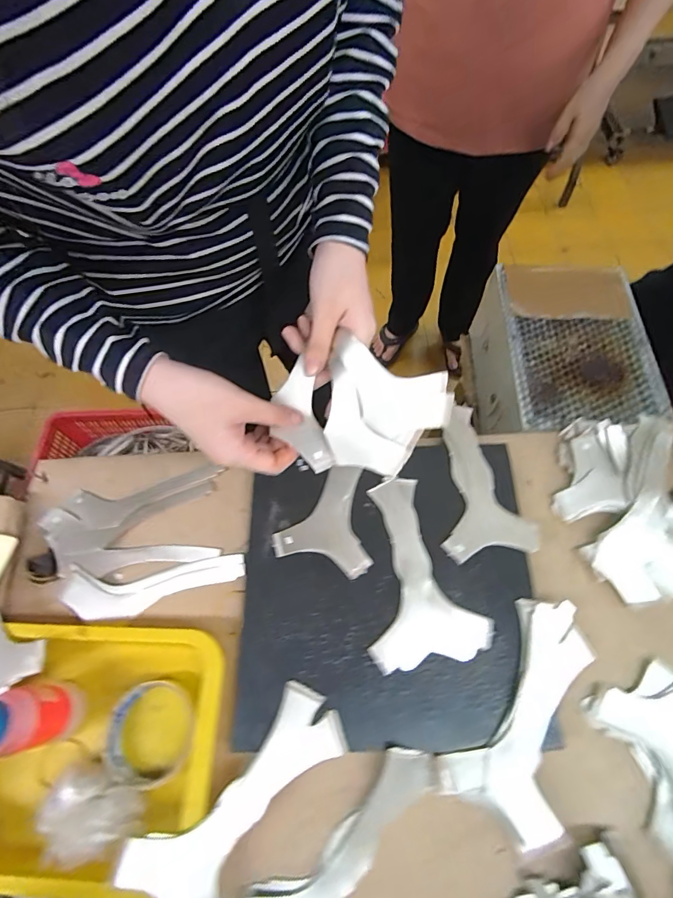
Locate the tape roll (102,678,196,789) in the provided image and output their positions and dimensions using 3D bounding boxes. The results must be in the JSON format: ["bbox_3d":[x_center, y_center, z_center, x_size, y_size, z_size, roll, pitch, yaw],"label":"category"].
[{"bbox_3d":[-0.174,0.266,0.395,0.083,0.029,0.084,-1,63,2],"label":"tape roll"}]

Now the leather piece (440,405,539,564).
[{"bbox_3d":[0.172,0.035,0.481,0.094,0.006,0.183,4,64,7],"label":"leather piece"}]

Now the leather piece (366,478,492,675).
[{"bbox_3d":[0.081,0.121,0.446,0.111,0.009,0.188,-9,63,-2],"label":"leather piece"}]

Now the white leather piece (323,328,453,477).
[{"bbox_3d":[0.040,-0.030,0.368,0.108,0.012,0.101,17,93,-20],"label":"white leather piece"}]

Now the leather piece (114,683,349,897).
[{"bbox_3d":[-0.077,0.295,0.355,0.086,0.020,0.186,39,71,19],"label":"leather piece"}]

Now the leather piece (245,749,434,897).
[{"bbox_3d":[0.012,0.341,0.355,0.093,0.033,0.184,34,69,17],"label":"leather piece"}]

